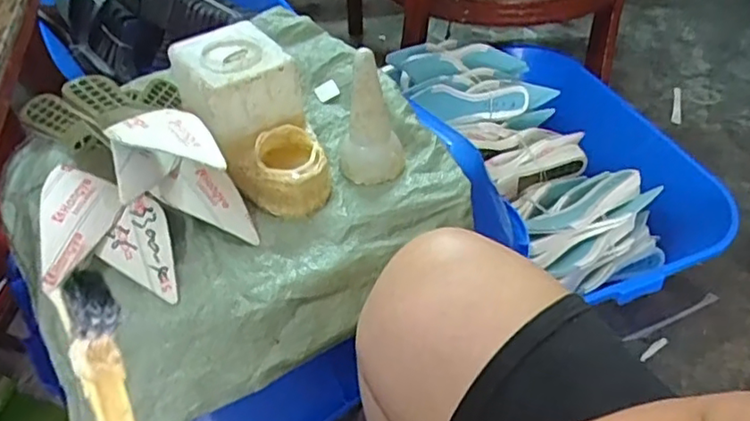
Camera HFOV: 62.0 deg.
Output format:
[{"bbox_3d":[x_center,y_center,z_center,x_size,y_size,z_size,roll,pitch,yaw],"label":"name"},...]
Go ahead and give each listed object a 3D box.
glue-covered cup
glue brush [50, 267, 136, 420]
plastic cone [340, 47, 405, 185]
[{"bbox_3d":[-0.098,-0.048,0.655,0.103,0.056,0.079,27,52,23],"label":"glue-covered cup"},{"bbox_3d":[-0.122,0.109,0.298,0.028,0.022,0.171,-17,71,-16],"label":"glue brush"},{"bbox_3d":[-0.003,-0.098,0.645,0.066,0.129,0.055,0,46,0],"label":"plastic cone"}]

